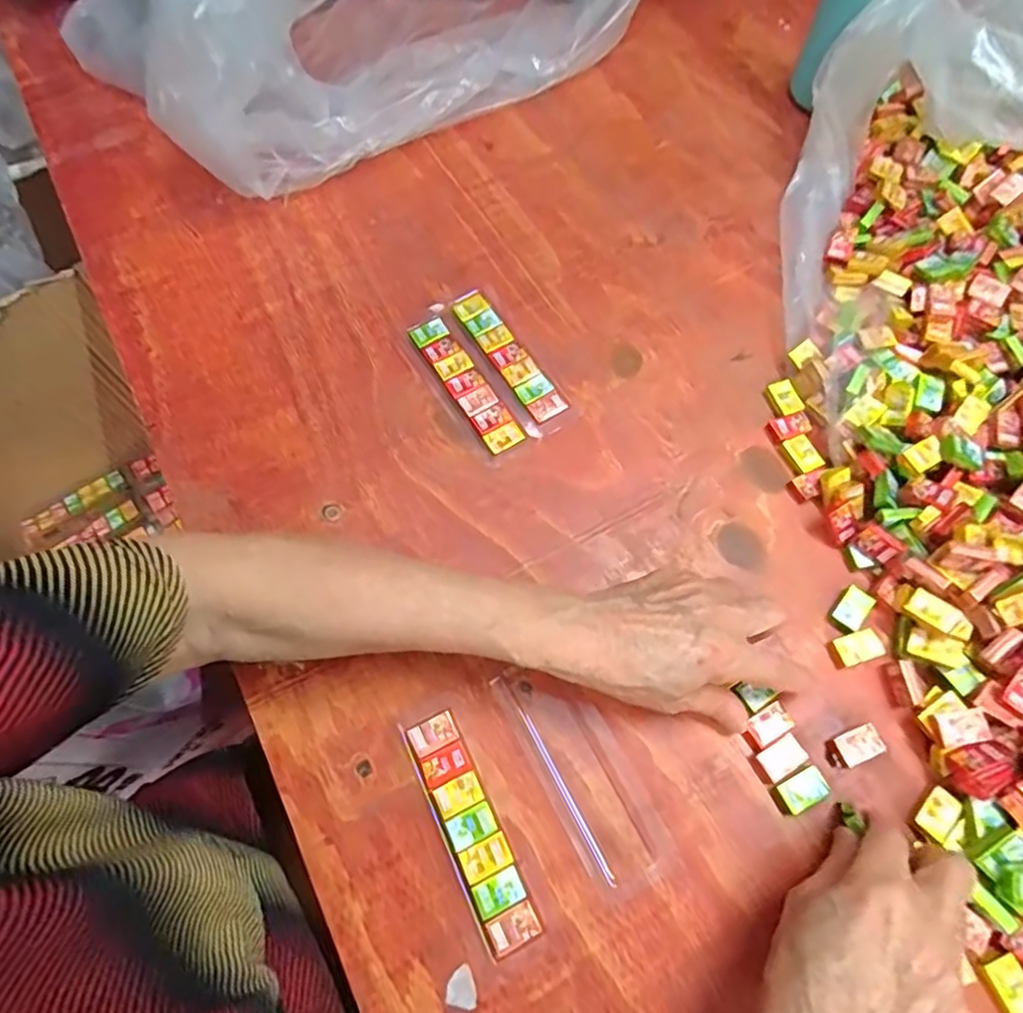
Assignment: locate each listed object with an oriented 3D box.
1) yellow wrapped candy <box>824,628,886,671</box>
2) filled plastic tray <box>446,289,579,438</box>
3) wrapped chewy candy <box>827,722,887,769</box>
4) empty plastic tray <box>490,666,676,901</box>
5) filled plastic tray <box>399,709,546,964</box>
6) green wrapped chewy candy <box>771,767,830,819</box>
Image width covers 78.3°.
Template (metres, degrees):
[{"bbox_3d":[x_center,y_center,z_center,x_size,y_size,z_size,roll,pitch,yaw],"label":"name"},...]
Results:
[{"bbox_3d":[0.205,0.084,0.372,0.027,0.010,0.017,-18,69,-6],"label":"yellow wrapped candy"},{"bbox_3d":[-0.001,-0.105,0.451,0.039,0.007,0.128,-29,70,-10],"label":"filled plastic tray"},{"bbox_3d":[0.194,0.135,0.354,0.030,0.007,0.017,-20,69,-7],"label":"wrapped chewy candy"},{"bbox_3d":[0.039,0.146,0.352,0.048,0.005,0.126,-27,70,-10],"label":"empty plastic tray"},{"bbox_3d":[-0.022,0.172,0.339,0.029,0.008,0.120,-25,69,-9],"label":"filled plastic tray"},{"bbox_3d":[0.159,0.157,0.346,0.028,0.007,0.017,-29,70,-10],"label":"green wrapped chewy candy"}]

